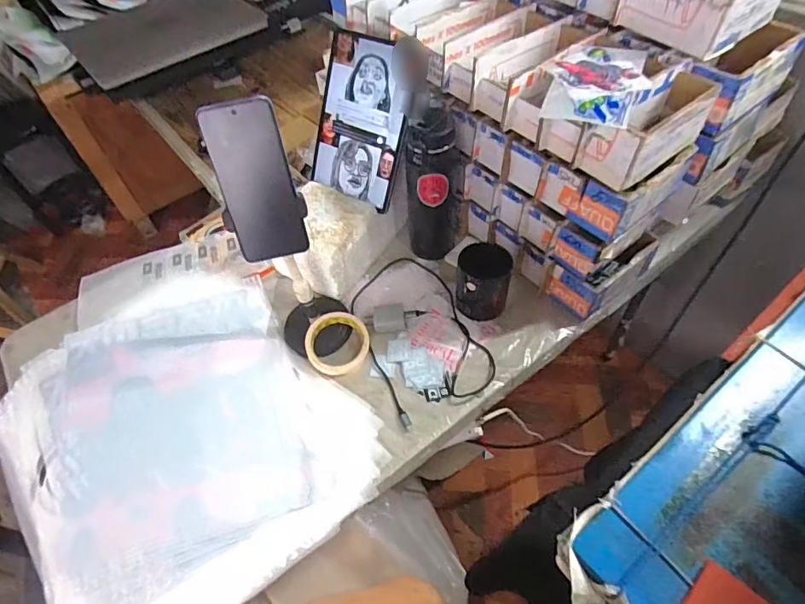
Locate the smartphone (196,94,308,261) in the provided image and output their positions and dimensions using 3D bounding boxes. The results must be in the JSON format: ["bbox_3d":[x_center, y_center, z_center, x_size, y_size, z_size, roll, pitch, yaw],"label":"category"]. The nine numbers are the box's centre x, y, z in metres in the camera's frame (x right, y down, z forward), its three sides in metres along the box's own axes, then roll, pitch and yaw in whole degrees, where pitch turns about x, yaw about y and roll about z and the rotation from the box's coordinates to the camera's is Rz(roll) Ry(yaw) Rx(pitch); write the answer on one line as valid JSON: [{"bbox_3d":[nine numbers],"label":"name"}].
[{"bbox_3d":[-0.155,-0.126,0.525,0.073,0.168,0.011,-13,28,-6],"label":"smartphone"}]

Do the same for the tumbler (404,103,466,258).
[{"bbox_3d":[0.051,-0.176,0.765,0.083,0.251,0.080,1,53,5],"label":"tumbler"}]

